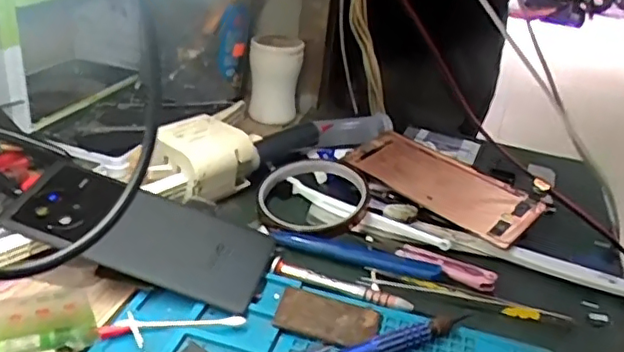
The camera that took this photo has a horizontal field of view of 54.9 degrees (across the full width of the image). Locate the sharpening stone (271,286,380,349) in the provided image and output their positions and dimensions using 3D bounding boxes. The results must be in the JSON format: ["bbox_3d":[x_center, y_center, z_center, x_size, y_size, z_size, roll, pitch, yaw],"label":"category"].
[{"bbox_3d":[0.009,0.084,0.360,0.059,0.004,0.039,13,29,10],"label":"sharpening stone"}]

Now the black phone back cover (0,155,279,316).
[{"bbox_3d":[-0.107,0.034,0.393,0.161,0.011,0.076,21,35,2],"label":"black phone back cover"}]

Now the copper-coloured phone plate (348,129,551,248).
[{"bbox_3d":[0.107,0.003,0.499,0.159,0.008,0.075,29,44,33],"label":"copper-coloured phone plate"}]

